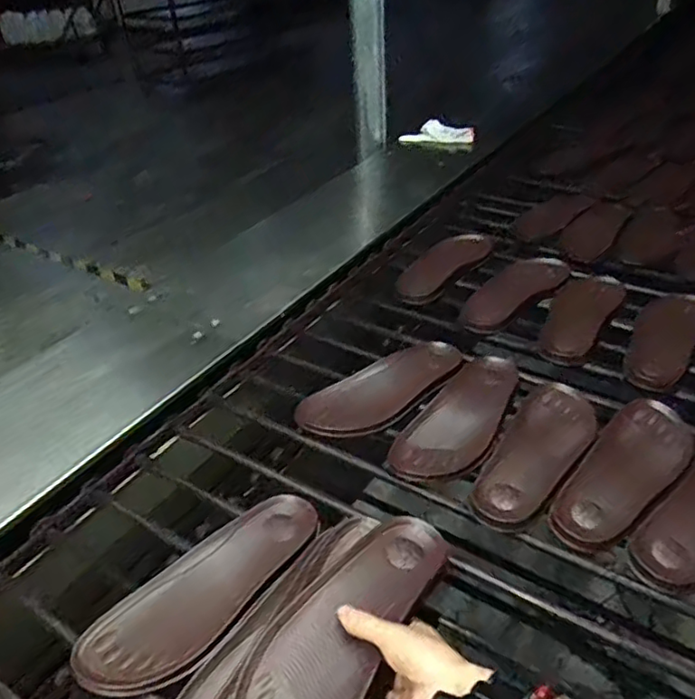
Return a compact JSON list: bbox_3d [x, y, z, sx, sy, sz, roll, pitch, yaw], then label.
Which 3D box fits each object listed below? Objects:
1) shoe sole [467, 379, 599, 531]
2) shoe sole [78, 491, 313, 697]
[{"bbox_3d":[0.230,0.117,0.739,0.089,0.020,0.243,21,43,29],"label":"shoe sole"},{"bbox_3d":[-0.135,0.234,0.614,0.093,0.030,0.256,27,46,34],"label":"shoe sole"}]

